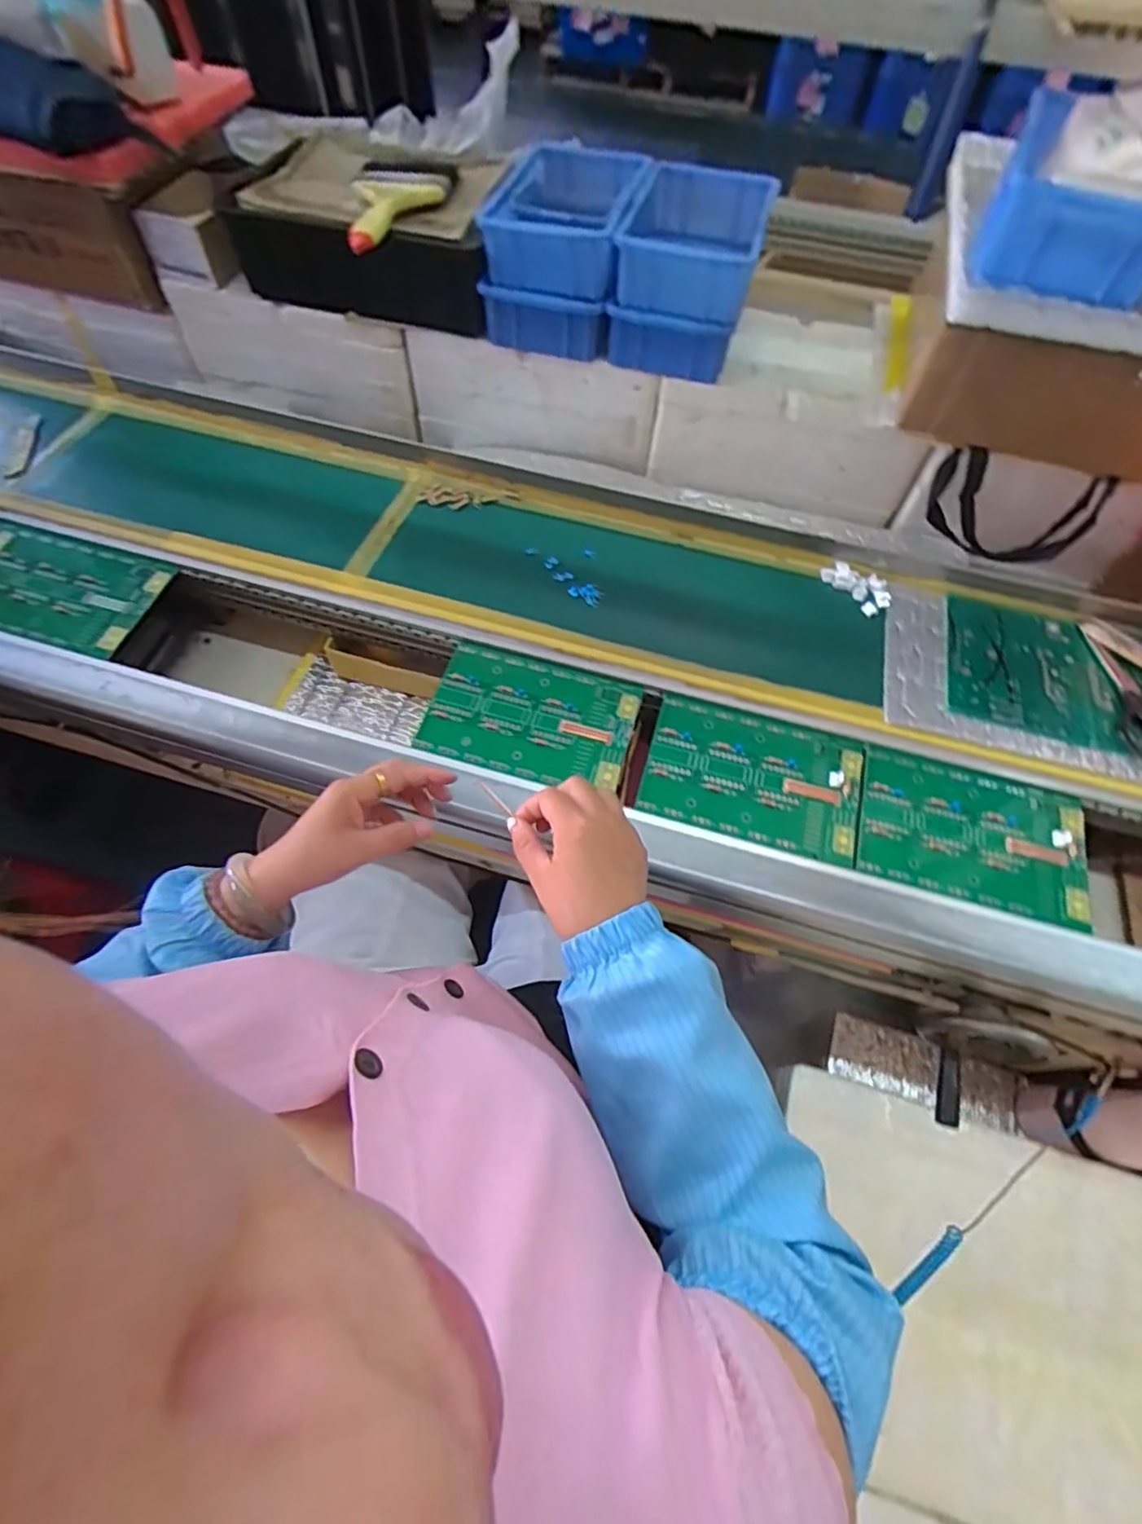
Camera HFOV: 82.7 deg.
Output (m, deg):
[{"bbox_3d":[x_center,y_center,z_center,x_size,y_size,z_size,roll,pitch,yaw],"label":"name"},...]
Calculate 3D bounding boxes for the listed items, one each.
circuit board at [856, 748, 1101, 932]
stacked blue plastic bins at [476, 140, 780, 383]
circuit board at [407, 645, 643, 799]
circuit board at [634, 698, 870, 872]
[{"bbox_3d":[0.329,0.060,0.532,0.177,0.006,0.114,15,63,7],"label":"circuit board"},{"bbox_3d":[0.061,-0.550,0.700,0.267,0.112,0.224,13,61,4],"label":"stacked blue plastic bins"},{"bbox_3d":[-0.036,-0.039,0.580,0.181,0.009,0.114,13,63,5],"label":"circuit board"},{"bbox_3d":[0.156,0.013,0.555,0.179,0.005,0.113,16,63,7],"label":"circuit board"}]

